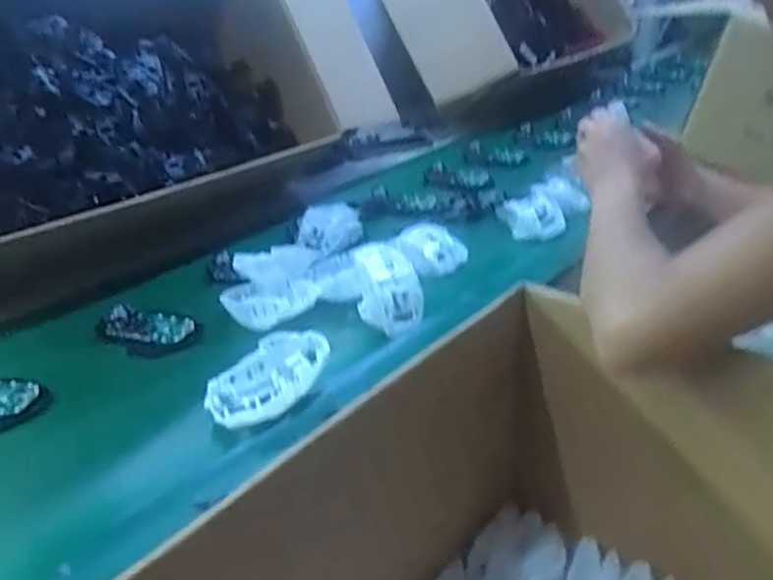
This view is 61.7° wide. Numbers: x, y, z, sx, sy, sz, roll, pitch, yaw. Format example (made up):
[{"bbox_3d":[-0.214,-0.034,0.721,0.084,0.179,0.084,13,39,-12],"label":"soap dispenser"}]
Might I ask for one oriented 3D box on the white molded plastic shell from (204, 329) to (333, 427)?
[{"bbox_3d":[-0.104,0.079,0.573,0.110,0.043,0.061,-26,37,-35],"label":"white molded plastic shell"}]

